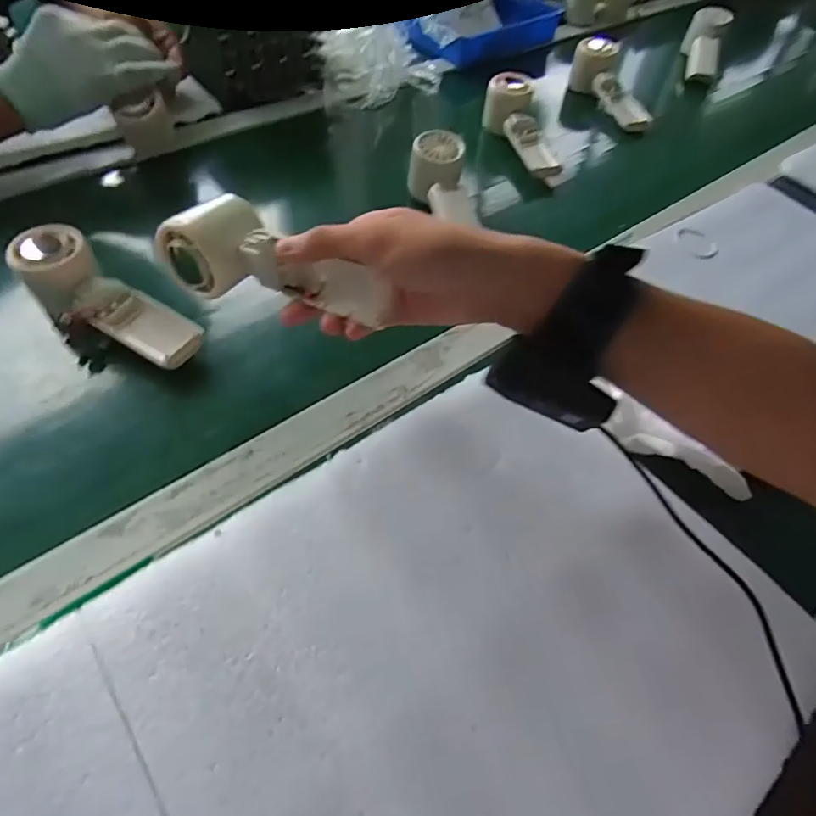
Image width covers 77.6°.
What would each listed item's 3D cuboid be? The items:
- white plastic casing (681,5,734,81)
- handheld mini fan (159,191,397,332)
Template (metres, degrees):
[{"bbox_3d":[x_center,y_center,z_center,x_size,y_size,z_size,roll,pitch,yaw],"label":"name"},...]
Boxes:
[{"bbox_3d":[0.486,-0.586,0.819,0.056,0.075,0.122,10,53,3],"label":"white plastic casing"},{"bbox_3d":[-0.085,-0.095,0.341,0.154,0.052,0.052,19,54,7],"label":"handheld mini fan"}]

